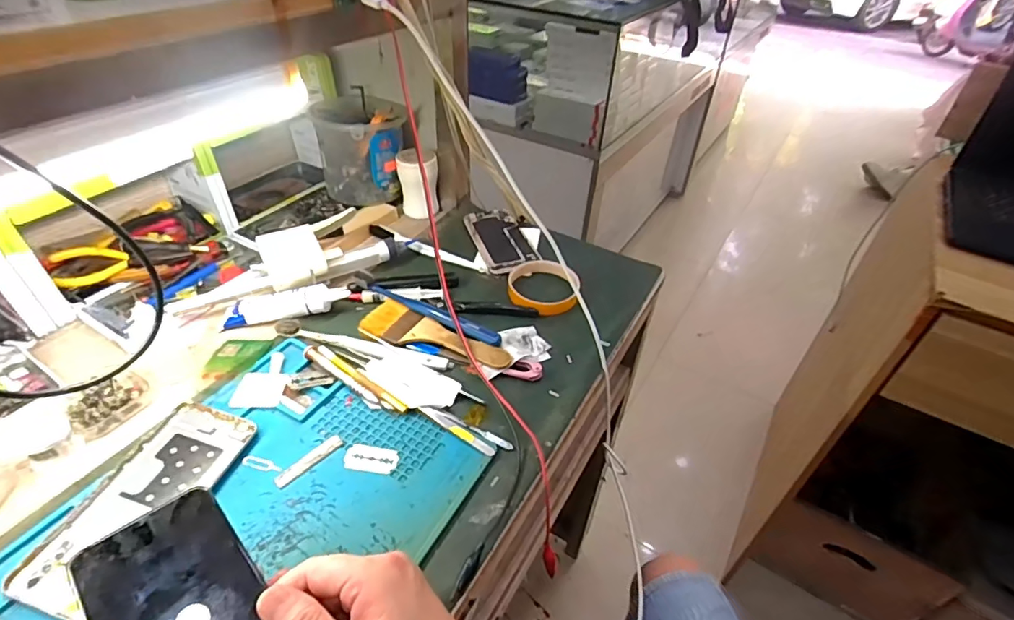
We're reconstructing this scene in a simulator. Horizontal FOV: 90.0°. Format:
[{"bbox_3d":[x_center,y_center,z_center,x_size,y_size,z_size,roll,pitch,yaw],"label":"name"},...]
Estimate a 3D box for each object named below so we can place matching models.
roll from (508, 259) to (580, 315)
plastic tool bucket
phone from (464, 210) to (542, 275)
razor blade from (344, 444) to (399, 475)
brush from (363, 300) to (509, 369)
[{"bbox_3d":[0.042,-0.029,0.586,0.083,0.022,0.081,2,40,-2],"label":"roll"},{"bbox_3d":[-0.205,-0.219,0.701,0.103,0.115,0.106,-13,43,-19],"label":"plastic tool bucket"},{"bbox_3d":[-0.010,-0.097,0.678,0.069,0.010,0.145,-10,42,-15],"label":"phone"},{"bbox_3d":[-0.112,0.122,0.418,0.044,0.004,0.023,7,40,4],"label":"razor blade"},{"bbox_3d":[-0.078,0.033,0.513,0.161,0.009,0.056,23,44,22],"label":"brush"}]

